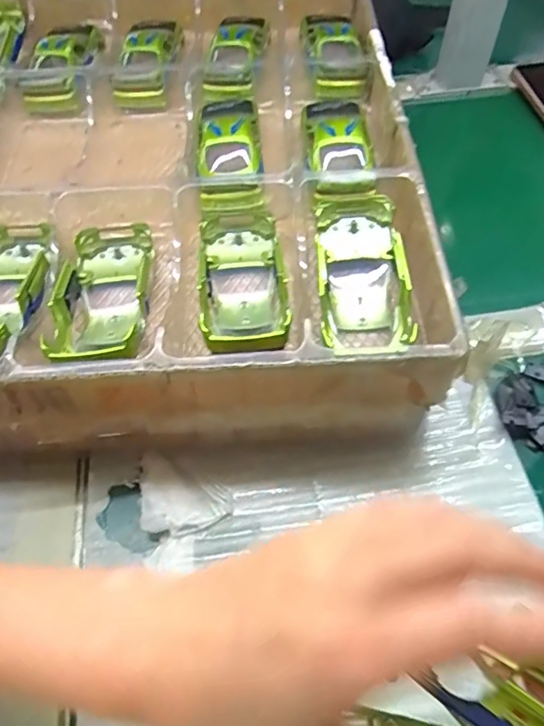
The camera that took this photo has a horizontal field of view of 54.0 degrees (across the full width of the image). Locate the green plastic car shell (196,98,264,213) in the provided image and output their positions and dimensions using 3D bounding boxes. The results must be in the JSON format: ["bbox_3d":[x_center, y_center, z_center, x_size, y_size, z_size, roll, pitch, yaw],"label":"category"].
[{"bbox_3d":[-0.034,-0.167,0.413,0.047,0.033,0.124,-5,56,-2],"label":"green plastic car shell"}]

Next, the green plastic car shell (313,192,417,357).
[{"bbox_3d":[0.059,-0.060,0.348,0.058,0.034,0.122,2,57,3],"label":"green plastic car shell"}]

